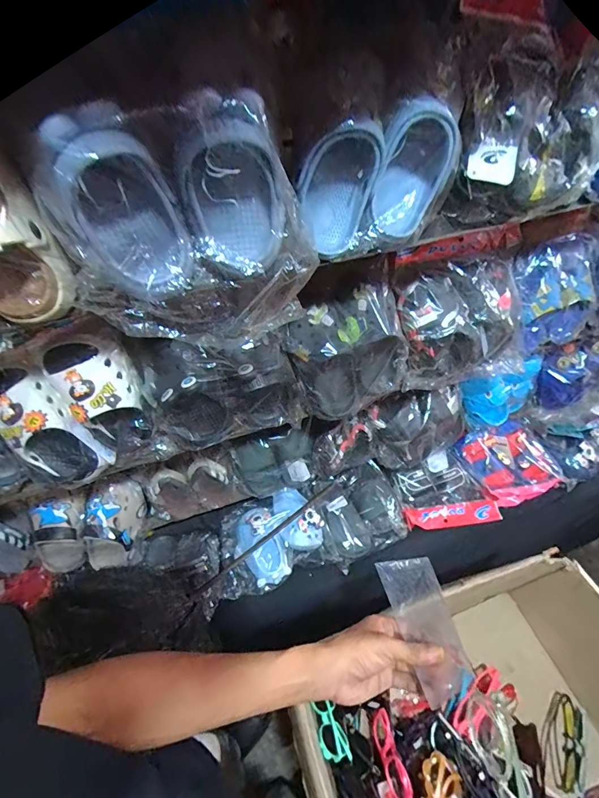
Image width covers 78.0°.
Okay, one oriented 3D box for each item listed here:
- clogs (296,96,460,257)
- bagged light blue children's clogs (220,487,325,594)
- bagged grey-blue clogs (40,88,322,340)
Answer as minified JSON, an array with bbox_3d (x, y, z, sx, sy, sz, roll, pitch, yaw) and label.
[{"bbox_3d":[0.071,-0.204,0.347,0.138,0.102,0.053,-27,53,-18],"label":"clogs"},{"bbox_3d":[-0.062,0.261,0.730,0.186,0.065,0.169,-30,55,-20],"label":"bagged light blue children's clogs"},{"bbox_3d":[-0.096,-0.141,0.314,0.202,0.172,0.080,-8,50,-3],"label":"bagged grey-blue clogs"}]

